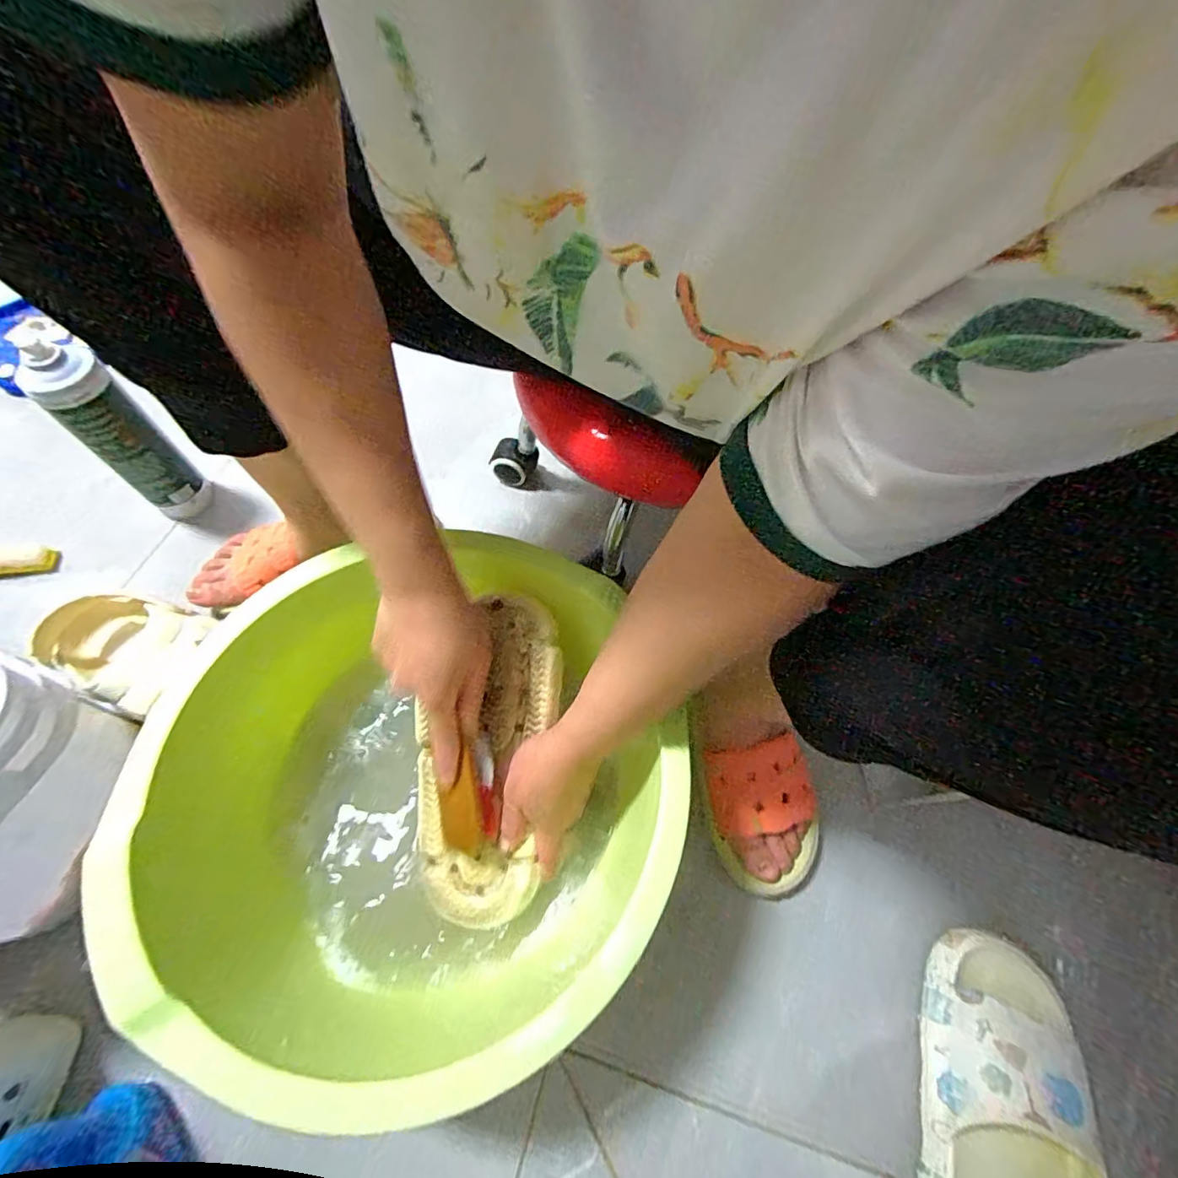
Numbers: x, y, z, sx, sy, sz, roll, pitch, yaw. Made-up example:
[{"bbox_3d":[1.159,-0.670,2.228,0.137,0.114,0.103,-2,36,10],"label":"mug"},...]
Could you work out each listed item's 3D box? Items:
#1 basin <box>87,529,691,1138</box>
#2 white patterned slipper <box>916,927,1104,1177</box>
[{"bbox_3d":[-0.119,0.154,0.411,0.374,0.153,0.346,-1,62,-2],"label":"basin"},{"bbox_3d":[0.306,0.404,0.378,0.098,0.072,0.261,15,62,7],"label":"white patterned slipper"}]

